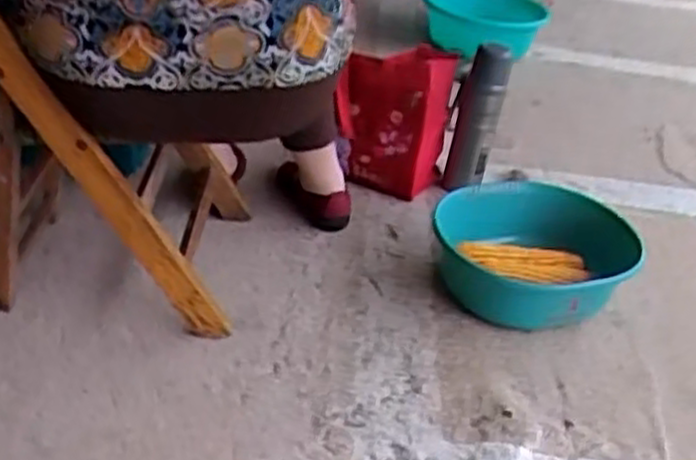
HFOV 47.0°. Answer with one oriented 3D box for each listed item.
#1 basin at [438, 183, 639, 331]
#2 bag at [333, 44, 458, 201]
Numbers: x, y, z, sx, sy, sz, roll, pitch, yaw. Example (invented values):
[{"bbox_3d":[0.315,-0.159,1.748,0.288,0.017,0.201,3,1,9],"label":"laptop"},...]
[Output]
[{"bbox_3d":[0.286,0.047,1.251,0.305,0.131,0.284,4,31,-2],"label":"basin"},{"bbox_3d":[0.086,-0.216,1.524,0.204,0.252,0.148,7,31,3],"label":"bag"}]

